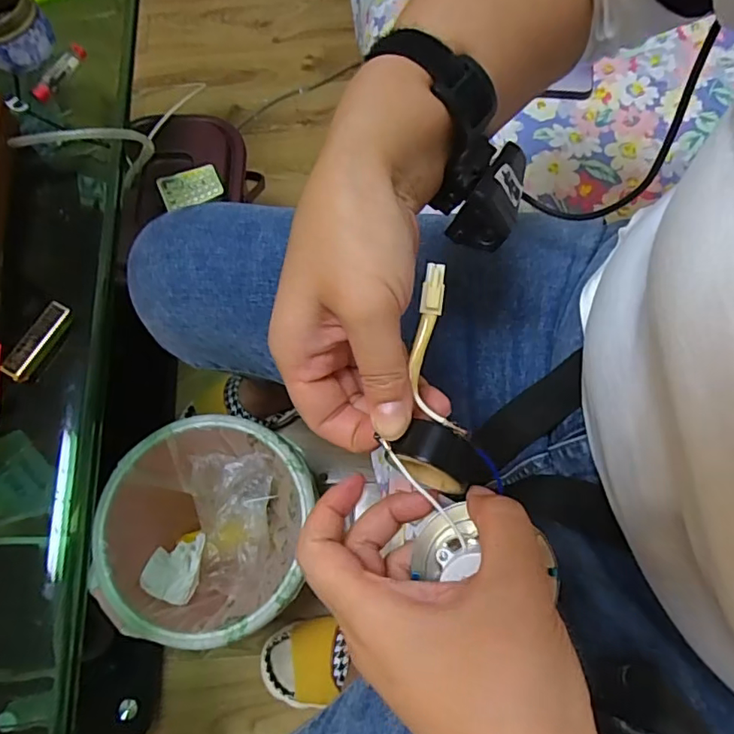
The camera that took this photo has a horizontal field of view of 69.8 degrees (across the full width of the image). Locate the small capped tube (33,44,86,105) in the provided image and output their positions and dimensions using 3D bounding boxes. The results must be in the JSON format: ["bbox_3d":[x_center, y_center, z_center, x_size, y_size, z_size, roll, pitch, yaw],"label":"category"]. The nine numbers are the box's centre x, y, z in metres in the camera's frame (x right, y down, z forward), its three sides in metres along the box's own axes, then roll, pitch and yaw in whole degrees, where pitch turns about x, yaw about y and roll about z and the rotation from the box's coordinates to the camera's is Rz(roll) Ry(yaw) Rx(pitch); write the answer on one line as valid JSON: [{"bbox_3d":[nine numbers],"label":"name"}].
[{"bbox_3d":[-0.360,-0.346,0.615,0.022,0.019,0.083,27,75,10],"label":"small capped tube"}]

